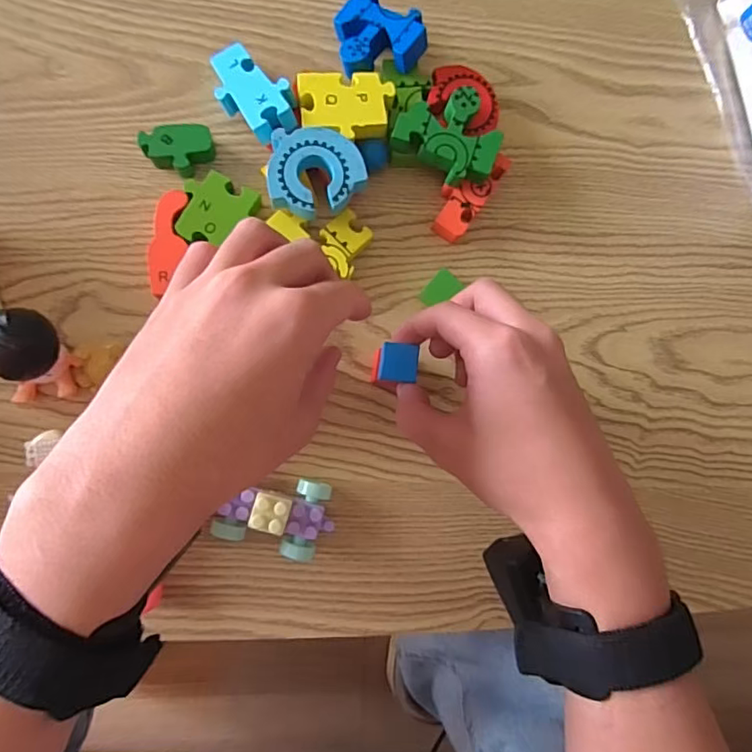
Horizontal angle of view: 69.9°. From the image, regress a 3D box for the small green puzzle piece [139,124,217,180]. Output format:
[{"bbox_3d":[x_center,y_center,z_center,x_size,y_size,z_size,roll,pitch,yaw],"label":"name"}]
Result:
[{"bbox_3d":[-0.117,-0.134,0.324,0.041,0.017,0.027,-13,87,-8],"label":"small green puzzle piece"}]

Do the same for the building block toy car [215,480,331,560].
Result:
[{"bbox_3d":[-0.056,0.078,0.307,0.060,0.034,0.045,19,83,-5],"label":"building block toy car"}]

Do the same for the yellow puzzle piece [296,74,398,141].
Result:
[{"bbox_3d":[-0.018,-0.160,0.321,0.054,0.012,0.038,-2,84,-7],"label":"yellow puzzle piece"}]

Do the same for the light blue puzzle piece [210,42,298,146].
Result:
[{"bbox_3d":[-0.073,-0.166,0.317,0.034,0.015,0.066,-37,78,-9],"label":"light blue puzzle piece"}]

